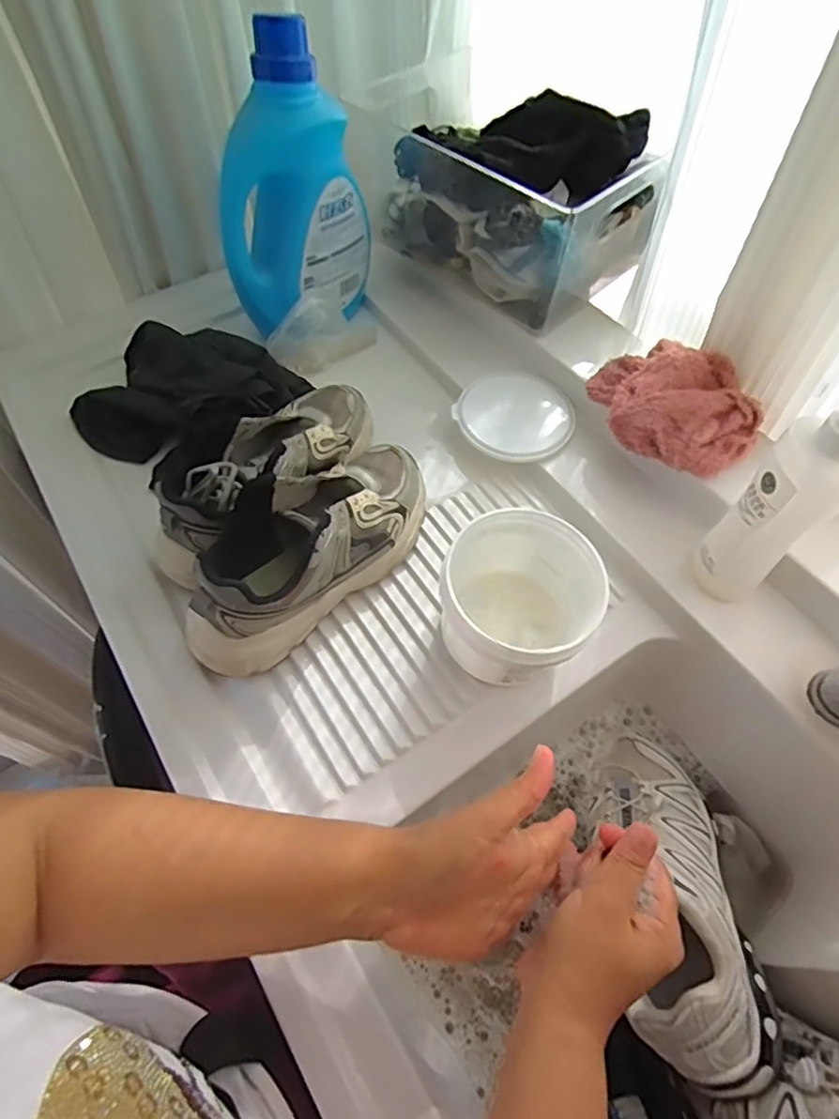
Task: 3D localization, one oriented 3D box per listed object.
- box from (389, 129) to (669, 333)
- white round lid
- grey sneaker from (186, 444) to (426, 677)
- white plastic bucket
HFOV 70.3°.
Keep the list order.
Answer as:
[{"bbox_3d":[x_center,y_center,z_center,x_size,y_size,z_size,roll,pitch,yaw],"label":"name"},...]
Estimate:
[{"bbox_3d":[0.099,-0.404,0.666,0.172,0.127,0.278,-38,66,-19],"label":"box"},{"bbox_3d":[0.103,-0.152,0.620,0.112,0.018,0.115,0,60,1],"label":"white round lid"},{"bbox_3d":[-0.091,-0.015,0.498,0.091,0.101,0.246,40,68,21],"label":"grey sneaker"},{"bbox_3d":[0.076,0.035,0.480,0.109,0.091,0.118,0,60,1],"label":"white plastic bucket"}]

